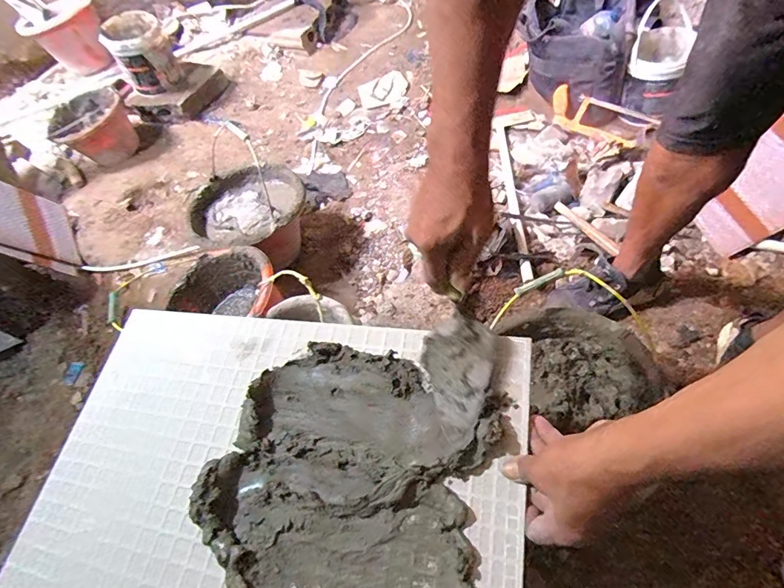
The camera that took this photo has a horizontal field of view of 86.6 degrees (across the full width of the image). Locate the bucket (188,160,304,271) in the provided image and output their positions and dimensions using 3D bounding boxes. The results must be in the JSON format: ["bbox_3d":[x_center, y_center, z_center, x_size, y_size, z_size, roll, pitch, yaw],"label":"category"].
[{"bbox_3d":[-0.354,-0.185,1.086,0.271,0.173,0.290,-4,59,7],"label":"bucket"}]

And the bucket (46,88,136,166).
[{"bbox_3d":[-0.980,-0.552,1.383,0.232,0.153,0.230,-33,60,-11],"label":"bucket"}]

